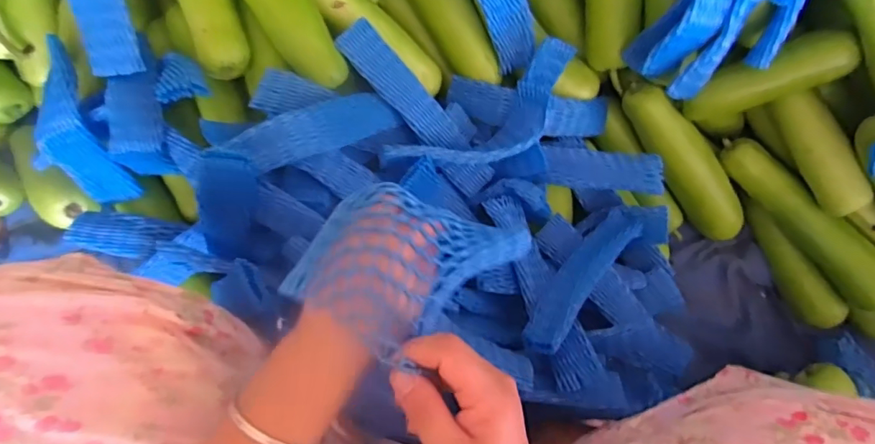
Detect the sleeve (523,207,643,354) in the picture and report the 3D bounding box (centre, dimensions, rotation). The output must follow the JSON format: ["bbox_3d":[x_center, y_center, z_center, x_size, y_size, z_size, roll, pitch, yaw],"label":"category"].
[{"bbox_3d":[0.171,0.060,0.580,0.043,0.031,0.241,47,54,2],"label":"sleeve"}]

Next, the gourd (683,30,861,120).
[{"bbox_3d":[0.391,-0.172,0.597,0.052,0.171,0.058,-9,83,-43],"label":"gourd"}]

